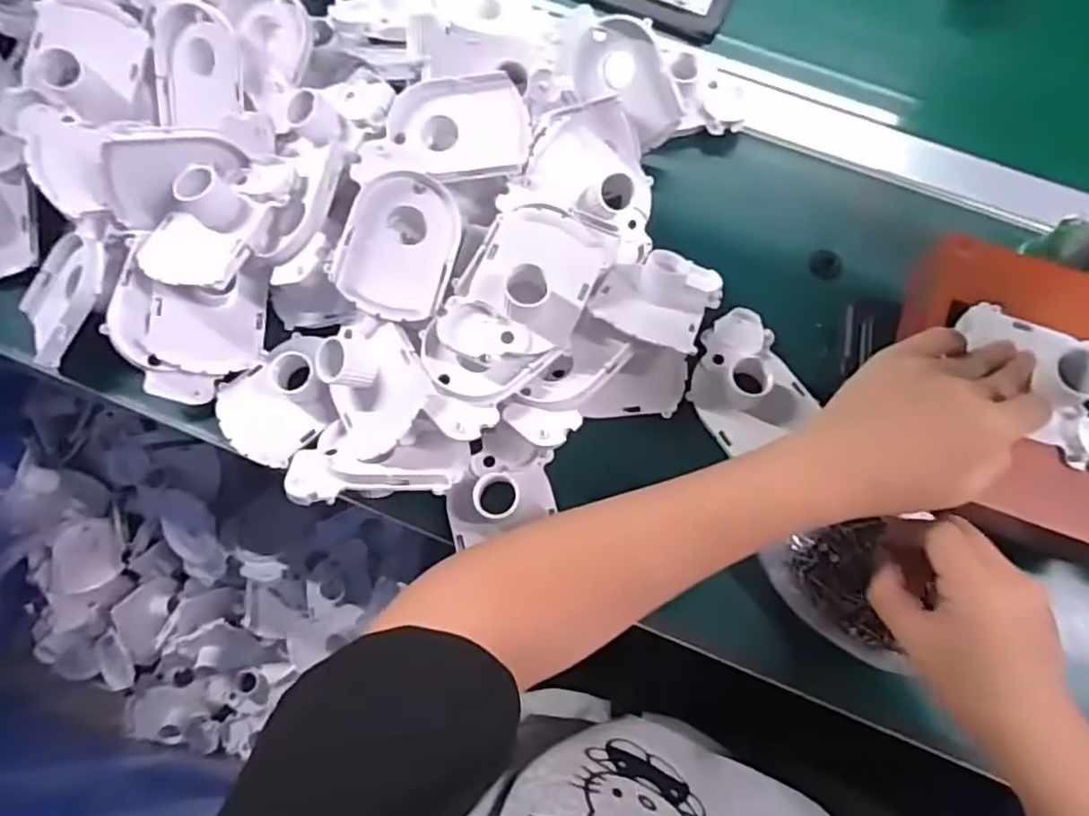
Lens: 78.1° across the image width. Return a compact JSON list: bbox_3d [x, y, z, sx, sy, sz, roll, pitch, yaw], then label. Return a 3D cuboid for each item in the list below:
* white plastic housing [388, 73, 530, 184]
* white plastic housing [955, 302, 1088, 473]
[{"bbox_3d":[-0.054,-0.176,0.424,0.086,0.022,0.067,-4,76,-1],"label":"white plastic housing"},{"bbox_3d":[0.271,-0.016,0.352,0.042,0.027,0.107,-31,78,-8],"label":"white plastic housing"}]

